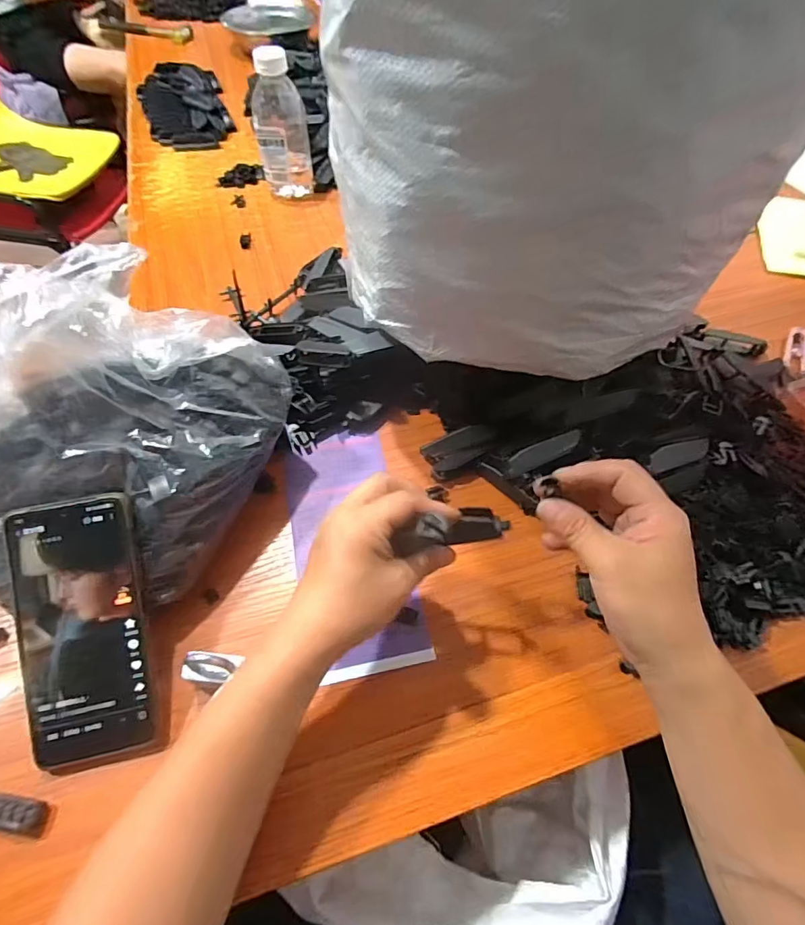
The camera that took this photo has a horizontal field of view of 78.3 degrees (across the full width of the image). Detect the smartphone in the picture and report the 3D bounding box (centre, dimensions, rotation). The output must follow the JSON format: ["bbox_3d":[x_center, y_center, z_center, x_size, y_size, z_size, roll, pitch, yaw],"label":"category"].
[{"bbox_3d":[-0.212,0.110,0.327,0.076,0.011,0.168,-8,87,-6],"label":"smartphone"}]

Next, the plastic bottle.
[{"bbox_3d":[-0.168,-0.454,0.682,0.064,0.167,0.059,-12,56,-9],"label":"plastic bottle"}]

